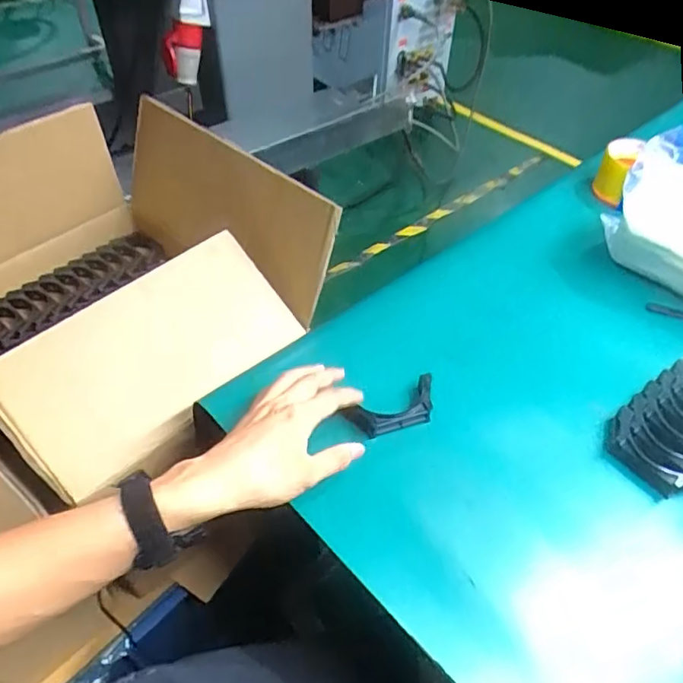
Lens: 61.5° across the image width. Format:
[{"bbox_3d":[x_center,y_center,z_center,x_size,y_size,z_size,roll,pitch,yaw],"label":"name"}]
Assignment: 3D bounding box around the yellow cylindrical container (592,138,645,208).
[{"bbox_3d":[0.393,-0.244,0.821,0.049,0.077,0.046,21,51,18],"label":"yellow cylindrical container"}]

